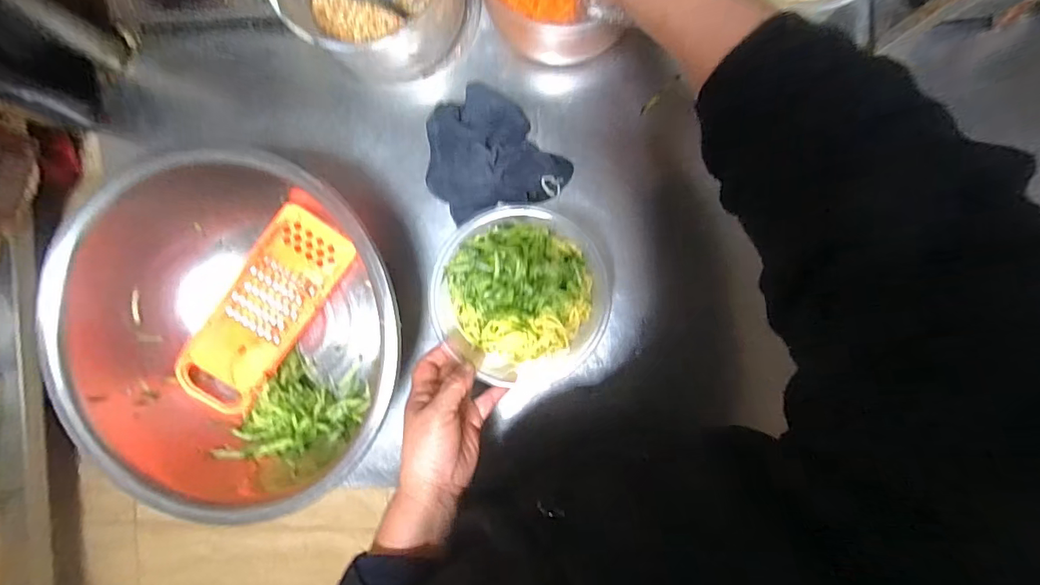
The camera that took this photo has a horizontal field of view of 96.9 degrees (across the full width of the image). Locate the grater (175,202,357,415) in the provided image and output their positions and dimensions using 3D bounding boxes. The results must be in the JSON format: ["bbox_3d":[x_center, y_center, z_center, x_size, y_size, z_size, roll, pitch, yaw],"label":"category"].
[{"bbox_3d":[-0.278,0.024,0.498,0.086,0.023,0.237,36,95,2],"label":"grater"}]

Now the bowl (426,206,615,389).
[{"bbox_3d":[0.005,0.000,0.462,0.164,0.083,0.172,0,93,5],"label":"bowl"}]

